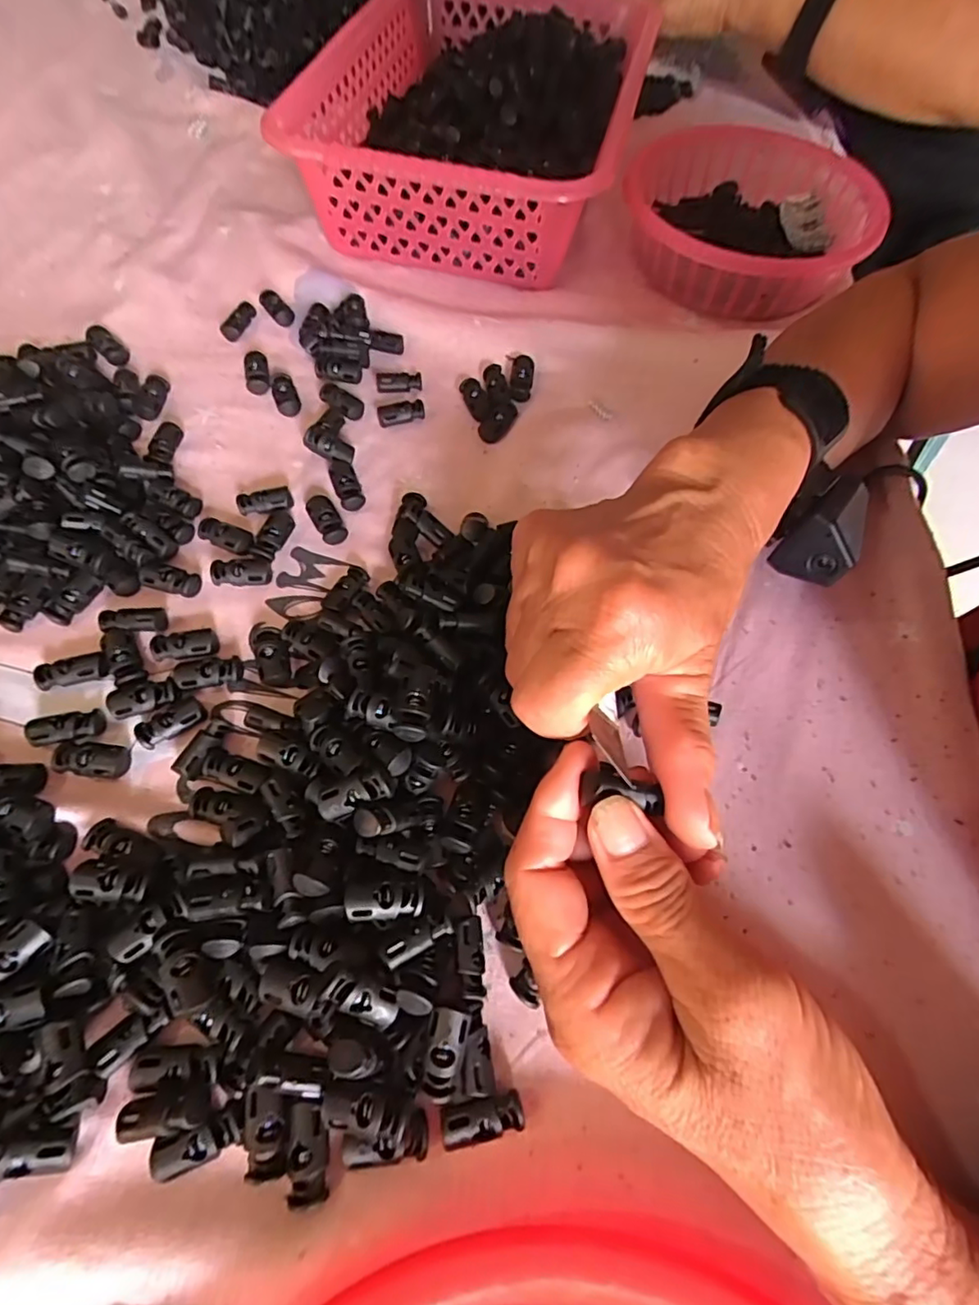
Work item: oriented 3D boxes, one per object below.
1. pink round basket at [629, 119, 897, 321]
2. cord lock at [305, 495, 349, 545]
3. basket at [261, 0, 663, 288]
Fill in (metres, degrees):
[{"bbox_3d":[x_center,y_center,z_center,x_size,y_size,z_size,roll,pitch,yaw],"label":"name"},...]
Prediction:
[{"bbox_3d":[0.180,-0.309,0.408,0.157,0.048,0.175,8,64,0],"label":"pink round basket"},{"bbox_3d":[-0.087,-0.070,0.303,0.014,0.008,0.029,-26,68,-15],"label":"cord lock"},{"bbox_3d":[-0.007,-0.398,0.431,0.200,0.080,0.304,15,64,4],"label":"basket"}]

